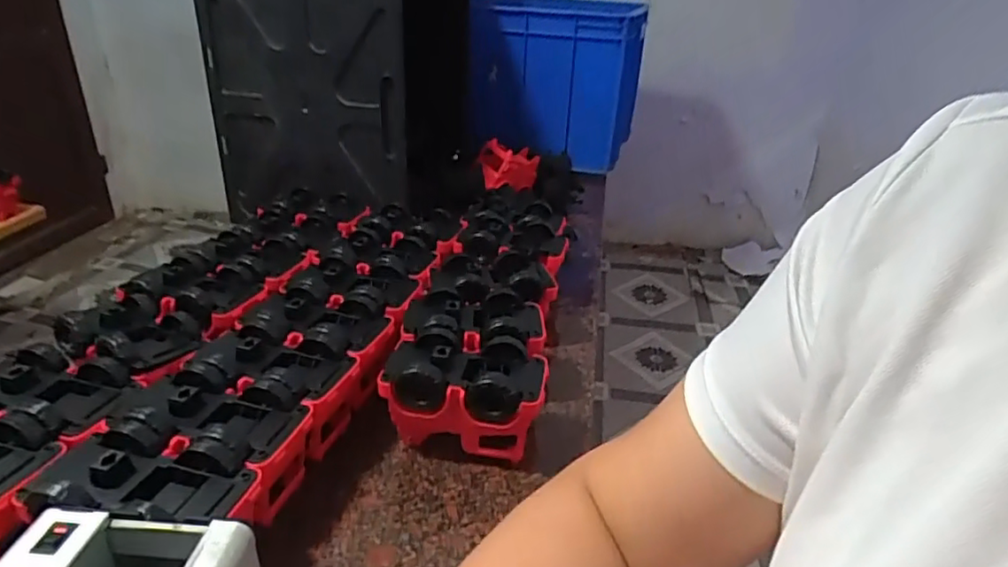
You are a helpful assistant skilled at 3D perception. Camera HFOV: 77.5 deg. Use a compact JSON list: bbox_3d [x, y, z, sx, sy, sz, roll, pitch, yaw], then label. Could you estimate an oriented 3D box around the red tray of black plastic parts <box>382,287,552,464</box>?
[{"bbox_3d":[-0.034,0.090,0.655,0.152,0.106,0.193,3,27,2],"label":"red tray of black plastic parts"}]

